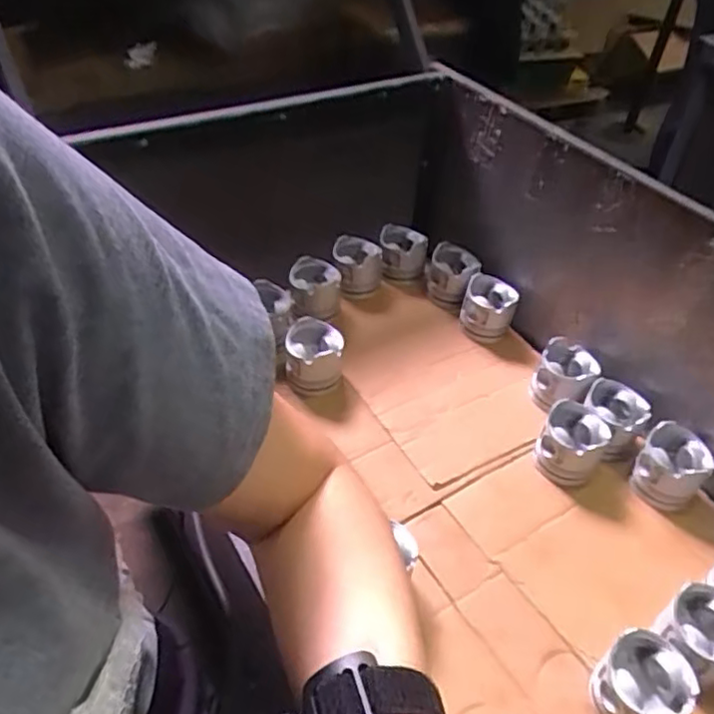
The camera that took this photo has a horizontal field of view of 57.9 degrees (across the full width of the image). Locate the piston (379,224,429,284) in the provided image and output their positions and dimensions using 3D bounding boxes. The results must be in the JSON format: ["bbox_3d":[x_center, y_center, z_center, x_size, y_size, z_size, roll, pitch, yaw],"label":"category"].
[{"bbox_3d":[0.090,-0.206,1.290,0.094,0.072,0.089,7,44,2],"label":"piston"}]

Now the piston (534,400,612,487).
[{"bbox_3d":[0.323,0.132,0.975,0.094,0.080,0.093,30,50,24],"label":"piston"}]

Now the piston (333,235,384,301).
[{"bbox_3d":[-0.001,-0.167,1.253,0.098,0.089,0.096,13,45,9],"label":"piston"}]

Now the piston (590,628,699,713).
[{"bbox_3d":[0.317,0.375,0.726,0.093,0.101,0.086,2,44,-2],"label":"piston"}]

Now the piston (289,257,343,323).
[{"bbox_3d":[-0.076,-0.131,1.175,0.092,0.090,0.096,2,44,-3],"label":"piston"}]

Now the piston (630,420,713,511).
[{"bbox_3d":[0.458,0.161,0.946,0.087,0.093,0.092,-32,55,-32],"label":"piston"}]

